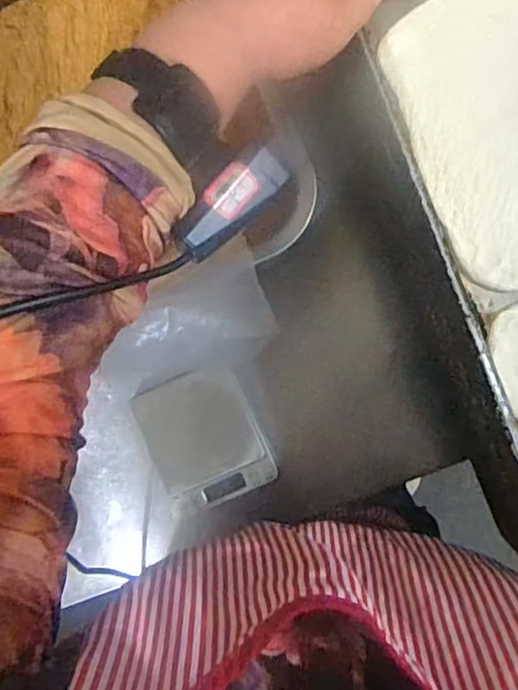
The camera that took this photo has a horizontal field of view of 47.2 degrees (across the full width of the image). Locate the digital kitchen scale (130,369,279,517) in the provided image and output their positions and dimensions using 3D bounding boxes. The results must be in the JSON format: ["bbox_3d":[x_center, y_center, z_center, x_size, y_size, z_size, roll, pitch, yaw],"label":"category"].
[{"bbox_3d":[-0.052,0.088,0.566,0.106,0.015,0.124,-24,84,6],"label":"digital kitchen scale"}]

